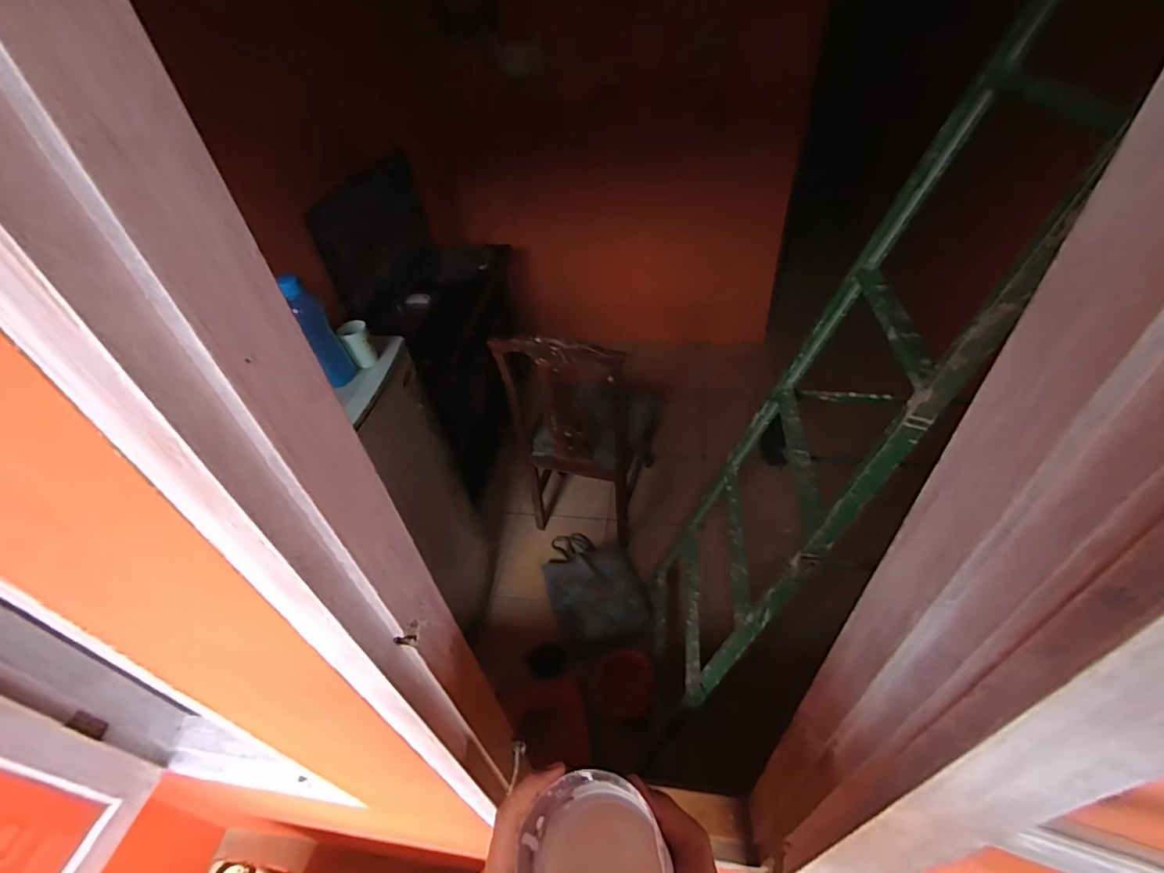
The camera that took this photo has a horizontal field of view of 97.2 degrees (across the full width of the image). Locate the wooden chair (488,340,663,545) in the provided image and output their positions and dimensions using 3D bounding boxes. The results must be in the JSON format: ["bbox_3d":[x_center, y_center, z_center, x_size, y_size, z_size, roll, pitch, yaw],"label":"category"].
[{"bbox_3d":[0.012,-0.084,1.901,0.413,0.848,0.458,9,46,16],"label":"wooden chair"}]

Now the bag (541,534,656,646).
[{"bbox_3d":[0.042,0.519,1.898,0.336,0.111,0.530,-14,44,-8],"label":"bag"}]

